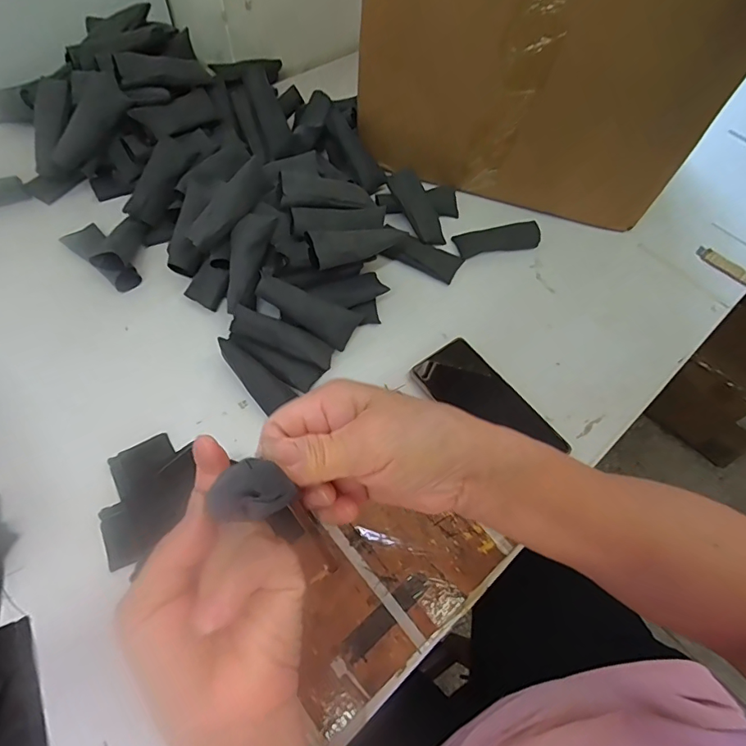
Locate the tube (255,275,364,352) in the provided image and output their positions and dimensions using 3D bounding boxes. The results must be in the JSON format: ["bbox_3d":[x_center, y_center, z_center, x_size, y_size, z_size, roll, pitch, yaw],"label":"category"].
[{"bbox_3d":[-0.065,-0.064,0.474,0.103,0.029,0.032,28,61,-12],"label":"tube"}]

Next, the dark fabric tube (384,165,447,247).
[{"bbox_3d":[0.054,-0.204,0.582,0.038,0.015,0.101,-24,89,-15],"label":"dark fabric tube"}]

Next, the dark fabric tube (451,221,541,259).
[{"bbox_3d":[0.156,-0.168,0.589,0.103,0.011,0.039,-13,68,-3],"label":"dark fabric tube"}]

